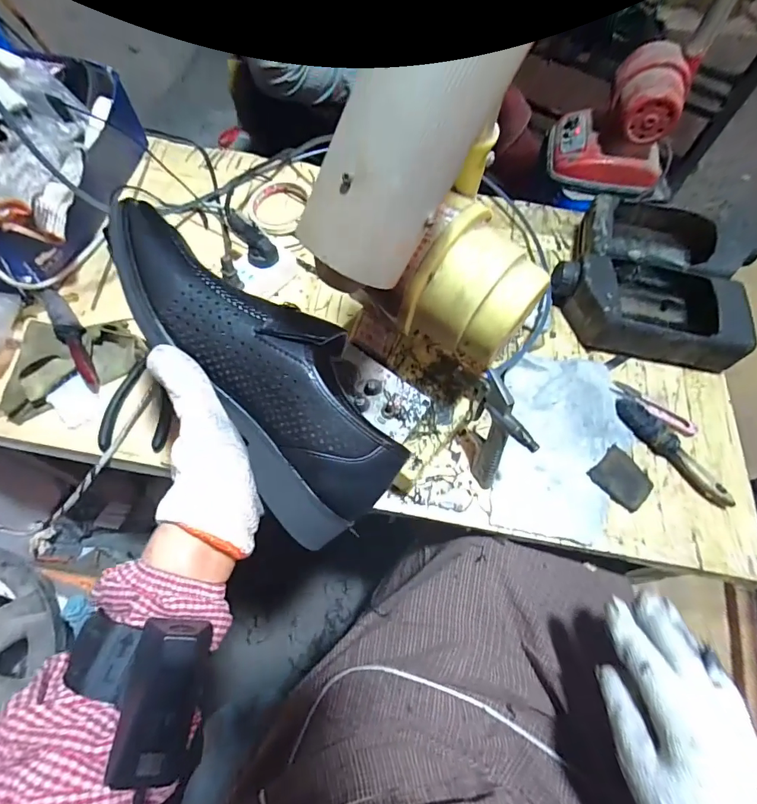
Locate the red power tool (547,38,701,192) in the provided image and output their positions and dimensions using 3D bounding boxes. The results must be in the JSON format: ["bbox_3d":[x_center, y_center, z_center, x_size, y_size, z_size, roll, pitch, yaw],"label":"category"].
[{"bbox_3d":[0.480,-0.553,0.871,0.238,0.209,0.153,25,66,9],"label":"red power tool"}]

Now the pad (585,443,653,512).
[{"bbox_3d":[0.268,0.084,0.482,0.051,0.012,0.059,-40,73,-19],"label":"pad"}]

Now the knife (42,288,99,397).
[{"bbox_3d":[-0.349,-0.076,0.500,0.025,0.026,0.142,-30,69,-16],"label":"knife"}]

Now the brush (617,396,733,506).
[{"bbox_3d":[0.332,0.056,0.499,0.033,0.022,0.151,-27,69,-15],"label":"brush"}]

